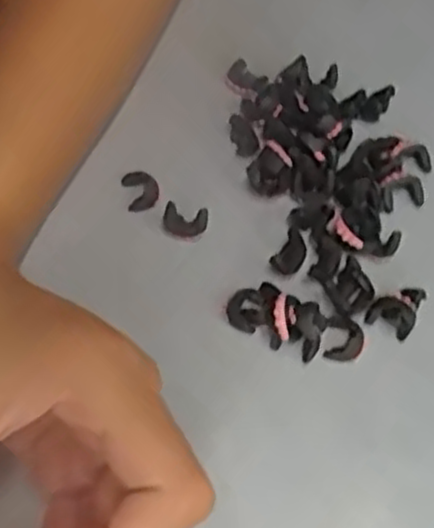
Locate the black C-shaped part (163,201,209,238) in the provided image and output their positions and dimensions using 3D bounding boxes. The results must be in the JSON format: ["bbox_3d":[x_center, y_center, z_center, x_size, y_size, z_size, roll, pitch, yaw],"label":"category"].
[{"bbox_3d":[-0.012,-0.015,0.276,0.017,0.010,0.008,17,62,9],"label":"black C-shaped part"}]

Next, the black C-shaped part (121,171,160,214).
[{"bbox_3d":[-0.028,-0.028,0.286,0.013,0.004,0.016,-12,62,-7],"label":"black C-shaped part"}]

